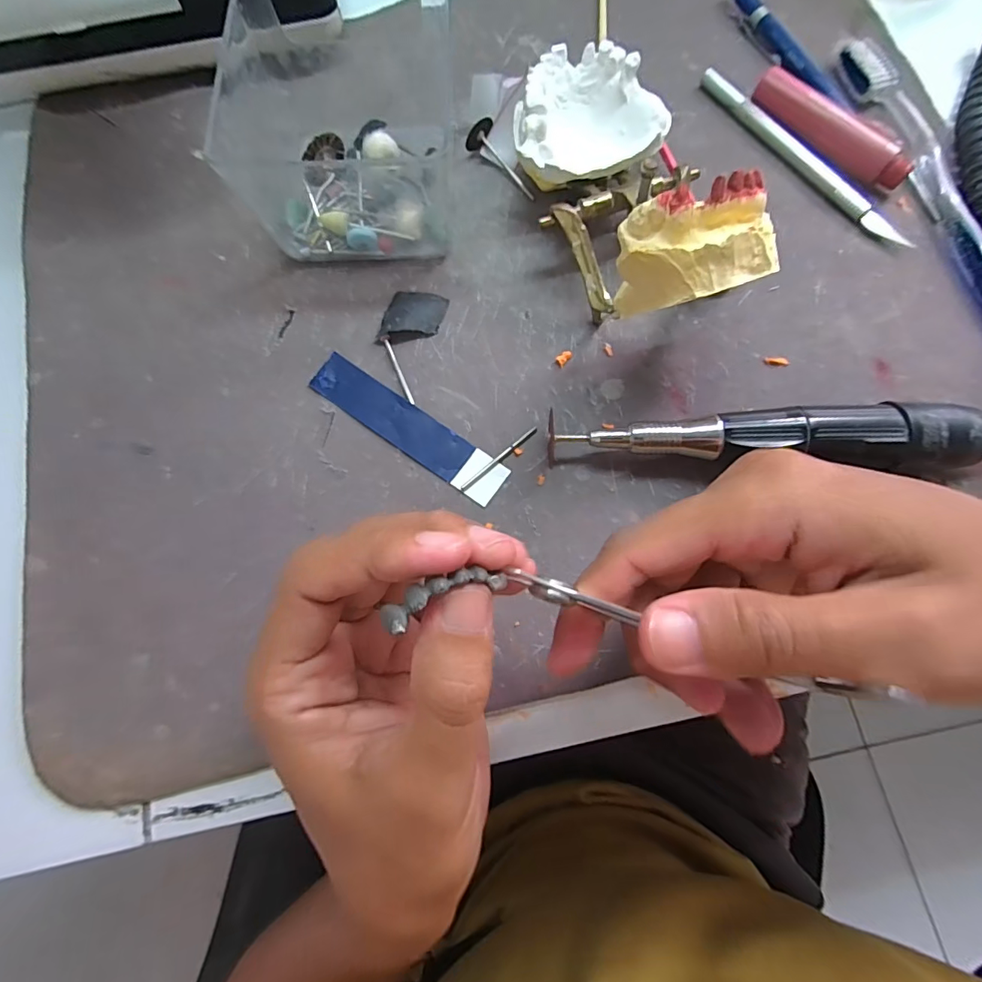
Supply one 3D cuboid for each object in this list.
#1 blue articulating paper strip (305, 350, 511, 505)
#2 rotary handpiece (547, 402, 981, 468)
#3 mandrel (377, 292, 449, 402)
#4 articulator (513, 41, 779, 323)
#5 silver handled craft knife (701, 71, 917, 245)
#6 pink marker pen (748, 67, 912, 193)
[{"bbox_3d":[-0.039,-0.030,0.220,0.102,0.004,0.021,34,80,9],"label":"blue articulating paper strip"},{"bbox_3d":[0.121,-0.023,0.201,0.189,0.029,0.023,2,77,2],"label":"rotary handpiece"},{"bbox_3d":[-0.041,-0.072,0.229,0.027,0.006,0.056,12,77,5],"label":"mandrel"},{"bbox_3d":[0.056,-0.130,0.204,0.073,0.062,0.159,-11,64,-1],"label":"articulator"},{"bbox_3d":[0.160,-0.174,0.247,0.011,0.007,0.138,-37,78,-7],"label":"silver handled craft knife"},{"bbox_3d":[0.172,-0.183,0.242,0.086,0.017,0.013,43,82,10],"label":"pink marker pen"}]

